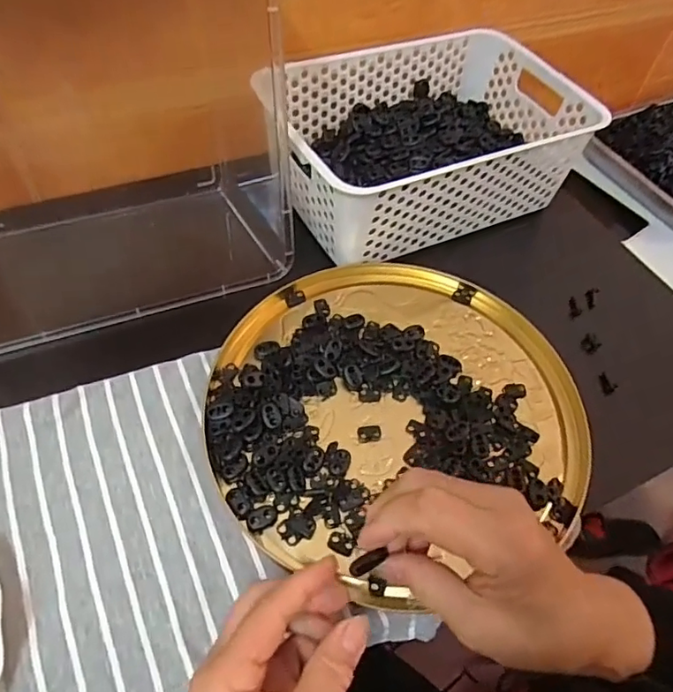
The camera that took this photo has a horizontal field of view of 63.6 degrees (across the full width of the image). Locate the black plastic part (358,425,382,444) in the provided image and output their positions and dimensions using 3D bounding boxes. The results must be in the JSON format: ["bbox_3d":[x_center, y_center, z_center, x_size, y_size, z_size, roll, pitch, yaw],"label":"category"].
[{"bbox_3d":[0.026,0.068,0.423,0.018,0.004,0.014,-6,56,-10],"label":"black plastic part"}]

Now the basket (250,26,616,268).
[{"bbox_3d":[0.087,-0.215,0.562,0.298,0.095,0.200,-21,59,-19],"label":"basket"}]

